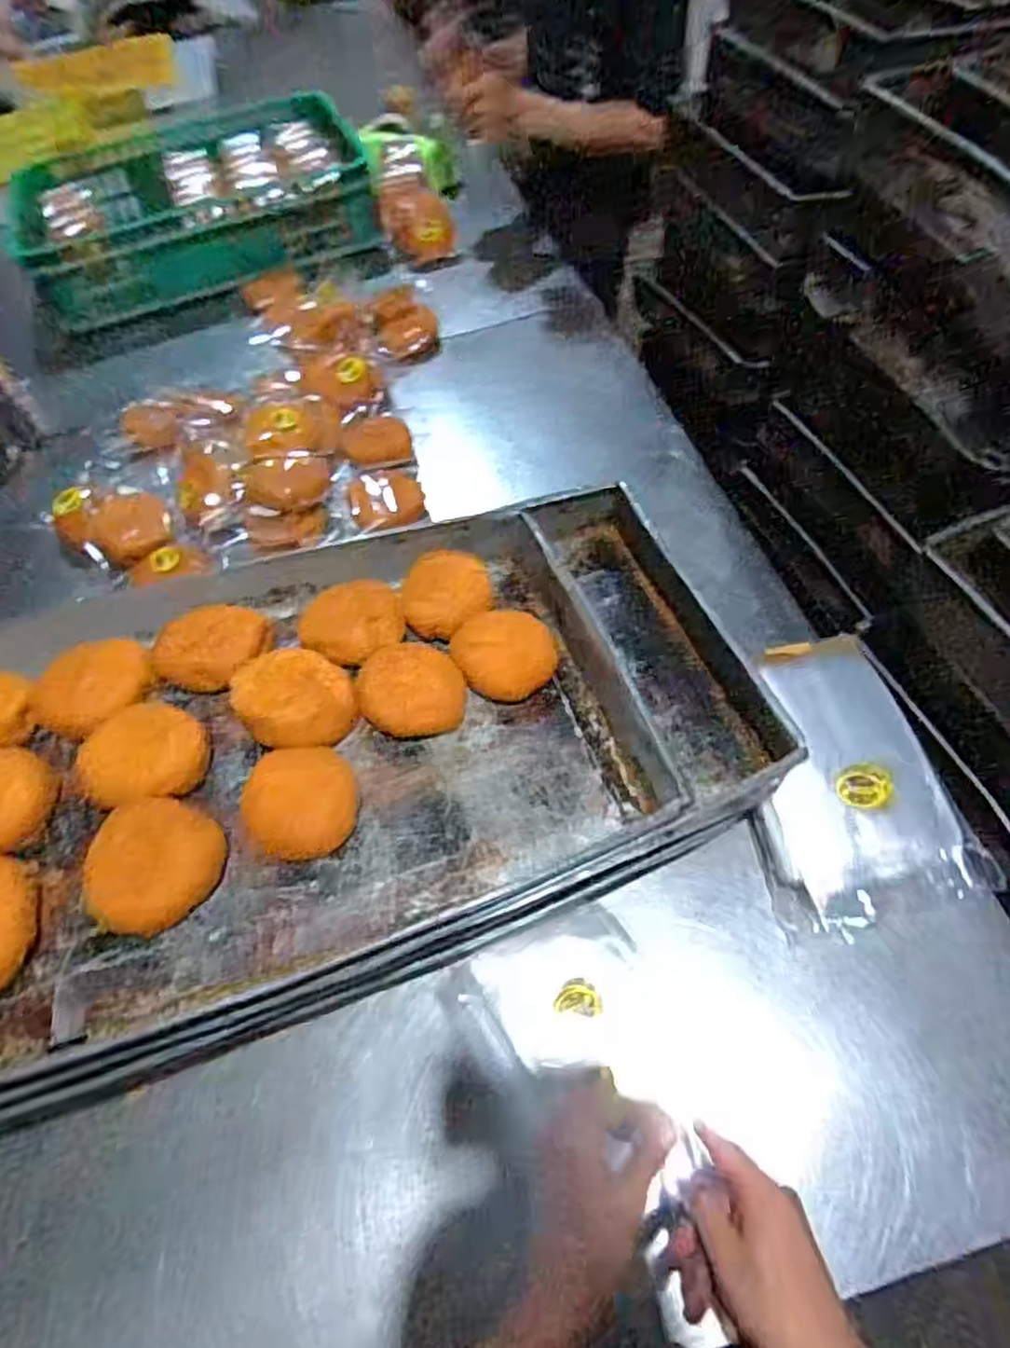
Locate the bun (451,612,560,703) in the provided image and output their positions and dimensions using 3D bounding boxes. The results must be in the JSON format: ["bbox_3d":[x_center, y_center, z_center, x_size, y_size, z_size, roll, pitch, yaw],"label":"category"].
[{"bbox_3d":[-0.004,-0.018,0.687,0.102,0.036,0.085,7,57,10],"label":"bun"}]

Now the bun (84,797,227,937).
[{"bbox_3d":[-0.275,0.146,0.551,0.092,0.031,0.099,-2,56,4],"label":"bun"}]

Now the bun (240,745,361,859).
[{"bbox_3d":[-0.173,0.108,0.599,0.087,0.030,0.095,-2,56,4],"label":"bun"}]

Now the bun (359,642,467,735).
[{"bbox_3d":[-0.087,0.013,0.658,0.098,0.045,0.086,-13,56,-4],"label":"bun"}]

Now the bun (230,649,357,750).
[{"bbox_3d":[-0.187,0.022,0.635,0.093,0.044,0.091,-2,56,4],"label":"bun"}]

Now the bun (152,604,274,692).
[{"bbox_3d":[-0.283,-0.027,0.677,0.098,0.036,0.084,-1,56,4],"label":"bun"}]

